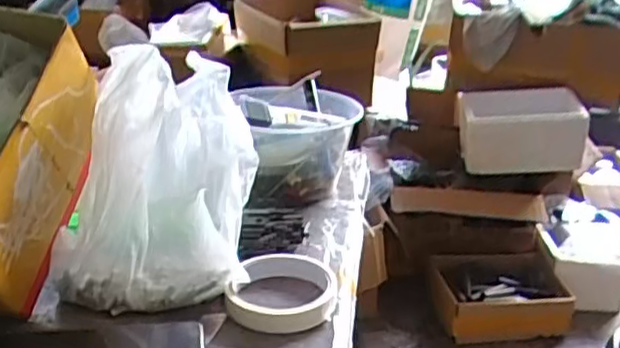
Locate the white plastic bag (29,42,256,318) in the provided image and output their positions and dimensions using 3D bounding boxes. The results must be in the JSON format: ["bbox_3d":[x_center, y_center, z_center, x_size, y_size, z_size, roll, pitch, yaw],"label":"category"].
[{"bbox_3d":[-0.125,0.003,0.526,0.157,0.171,0.134,0,22,-5],"label":"white plastic bag"}]

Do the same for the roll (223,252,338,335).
[{"bbox_3d":[-0.022,0.091,0.511,0.082,0.026,0.080,2,22,-1],"label":"roll"}]

